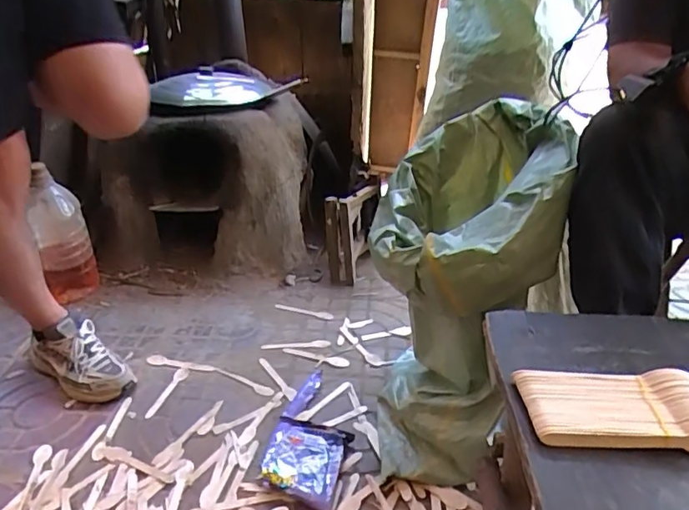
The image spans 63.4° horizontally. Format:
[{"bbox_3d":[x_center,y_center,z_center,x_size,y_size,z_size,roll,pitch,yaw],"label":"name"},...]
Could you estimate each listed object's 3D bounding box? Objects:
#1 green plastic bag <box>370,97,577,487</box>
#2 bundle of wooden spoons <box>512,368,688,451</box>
[{"bbox_3d":[0.191,0.069,0.992,0.281,0.564,0.380,8,28,8],"label":"green plastic bag"},{"bbox_3d":[0.244,0.133,0.492,0.166,0.034,0.083,6,28,5],"label":"bundle of wooden spoons"}]

